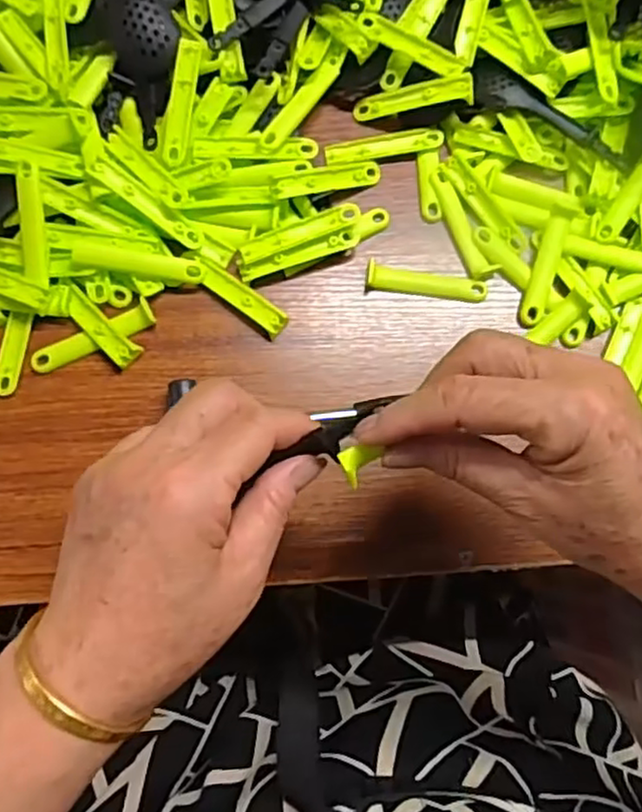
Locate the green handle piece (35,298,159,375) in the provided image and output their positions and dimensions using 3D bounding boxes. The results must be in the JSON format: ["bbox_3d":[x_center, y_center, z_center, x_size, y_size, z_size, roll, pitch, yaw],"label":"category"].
[{"bbox_3d":[-0.135,-0.040,0.409,0.075,0.004,0.017,-27,82,-8],"label":"green handle piece"}]

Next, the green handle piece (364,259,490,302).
[{"bbox_3d":[0.066,-0.076,0.430,0.075,0.008,0.016,8,79,-2],"label":"green handle piece"}]

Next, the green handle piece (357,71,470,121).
[{"bbox_3d":[0.058,-0.195,0.438,0.075,0.007,0.018,-3,85,23],"label":"green handle piece"}]

